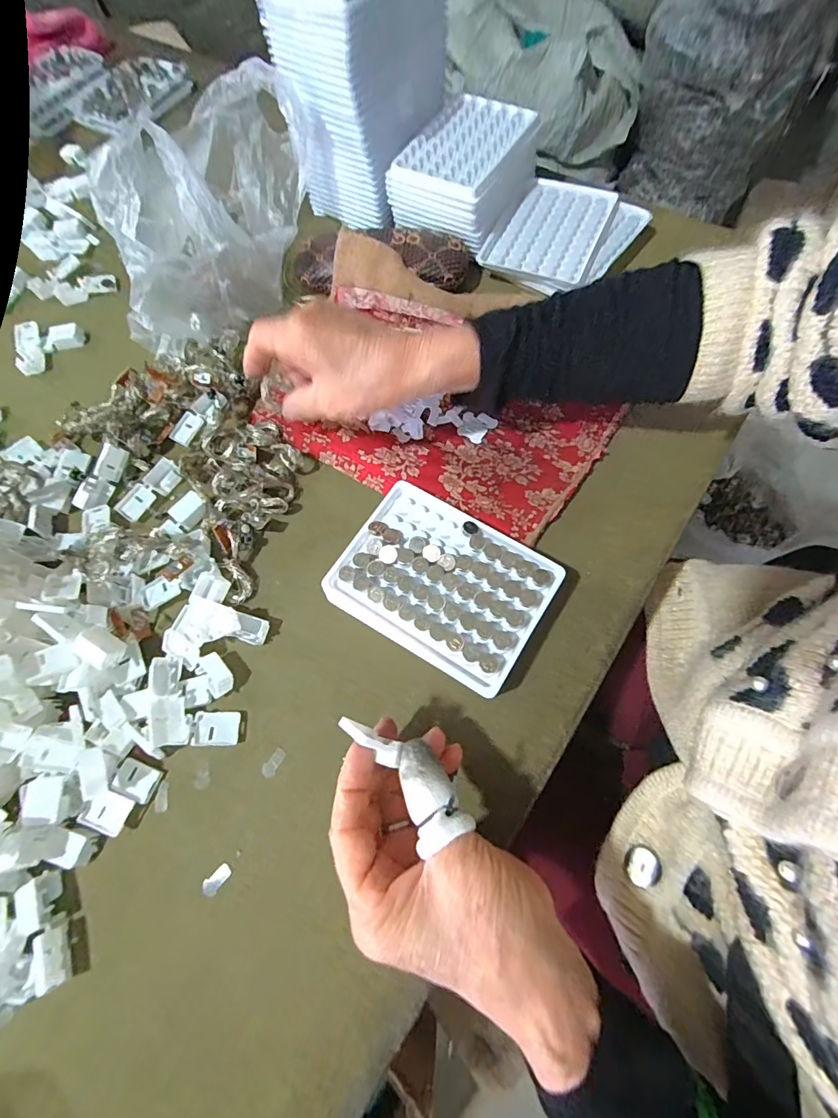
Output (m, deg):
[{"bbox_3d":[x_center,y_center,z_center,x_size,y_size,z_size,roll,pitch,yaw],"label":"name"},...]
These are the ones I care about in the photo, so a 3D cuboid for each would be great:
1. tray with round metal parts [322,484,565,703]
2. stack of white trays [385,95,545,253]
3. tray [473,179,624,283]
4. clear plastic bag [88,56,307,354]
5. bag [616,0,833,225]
[{"bbox_3d":[0.015,0.017,0.300,0.130,0.029,0.097,30,73,13],"label":"tray with round metal parts"},{"bbox_3d":[0.045,-0.366,0.420,0.101,0.046,0.122,27,72,13],"label":"stack of white trays"},{"bbox_3d":[0.122,-0.307,0.416,0.090,0.008,0.128,23,71,12],"label":"tray"},{"bbox_3d":[-0.163,-0.299,0.378,0.098,0.137,0.222,6,69,5],"label":"clear plastic bag"},{"bbox_3d":[0.764,-1.258,1.090,0.386,0.571,0.357,27,72,13],"label":"bag"}]

